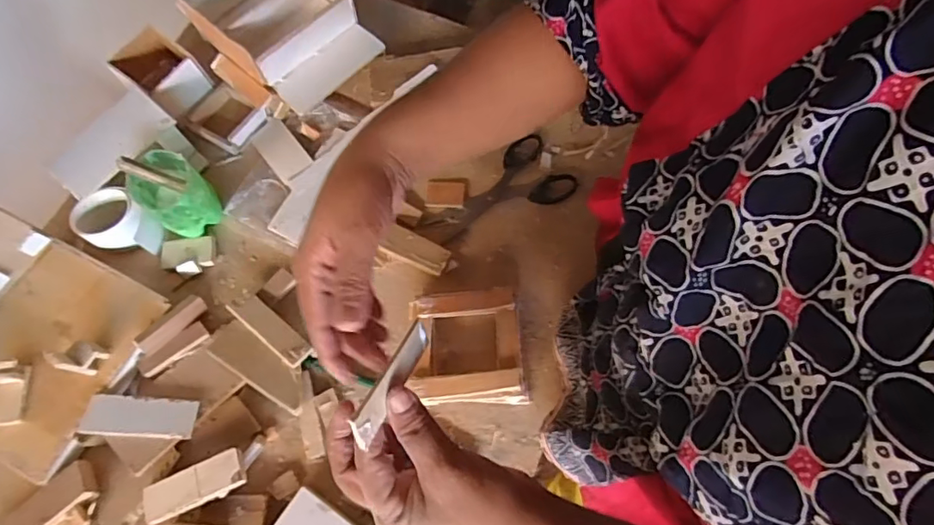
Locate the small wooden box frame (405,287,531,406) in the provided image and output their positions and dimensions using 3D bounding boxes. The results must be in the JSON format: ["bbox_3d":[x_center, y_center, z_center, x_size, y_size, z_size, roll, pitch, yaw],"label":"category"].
[{"bbox_3d":[0.000,0.074,0.481,0.096,0.040,0.095,-3,70,1],"label":"small wooden box frame"}]

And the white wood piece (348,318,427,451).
[{"bbox_3d":[-0.044,0.068,0.326,0.020,0.005,0.081,51,44,-24],"label":"white wood piece"}]

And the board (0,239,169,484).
[{"bbox_3d":[-0.374,0.080,0.487,0.143,0.013,0.171,24,73,10],"label":"board"}]

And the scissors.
[{"bbox_3d":[0.027,-0.064,0.551,0.157,0.004,0.081,-34,73,-10],"label":"scissors"}]

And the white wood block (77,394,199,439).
[{"bbox_3d":[-0.275,0.131,0.463,0.091,0.014,0.032,3,71,3],"label":"white wood block"}]

